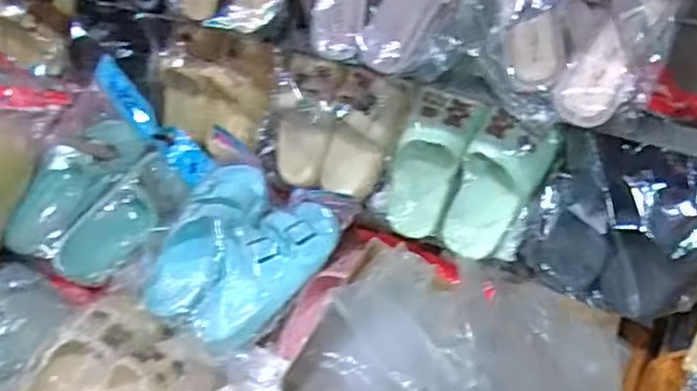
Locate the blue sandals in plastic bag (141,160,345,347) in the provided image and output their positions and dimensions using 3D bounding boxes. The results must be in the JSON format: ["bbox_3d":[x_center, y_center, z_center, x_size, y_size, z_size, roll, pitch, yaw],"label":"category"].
[{"bbox_3d":[-0.147,0.071,0.874,0.191,0.097,0.229,25,48,27],"label":"blue sandals in plastic bag"}]

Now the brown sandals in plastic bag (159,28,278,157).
[{"bbox_3d":[-0.208,-0.162,0.963,0.208,0.176,0.073,22,46,25],"label":"brown sandals in plastic bag"}]

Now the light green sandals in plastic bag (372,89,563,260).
[{"bbox_3d":[0.148,-0.027,0.825,0.209,0.194,0.090,20,21,26],"label":"light green sandals in plastic bag"}]

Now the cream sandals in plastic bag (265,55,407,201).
[{"bbox_3d":[-0.020,-0.093,0.893,0.191,0.168,0.078,16,44,19],"label":"cream sandals in plastic bag"}]

